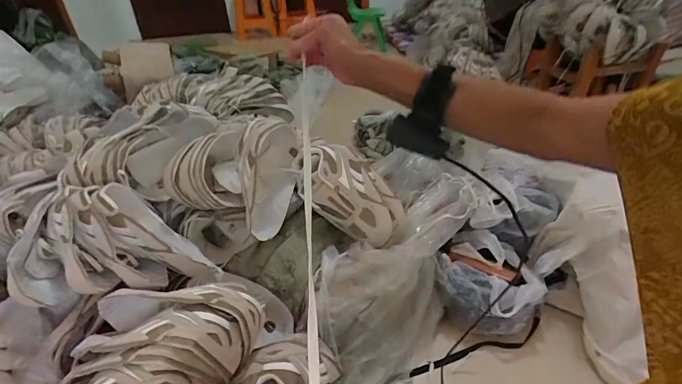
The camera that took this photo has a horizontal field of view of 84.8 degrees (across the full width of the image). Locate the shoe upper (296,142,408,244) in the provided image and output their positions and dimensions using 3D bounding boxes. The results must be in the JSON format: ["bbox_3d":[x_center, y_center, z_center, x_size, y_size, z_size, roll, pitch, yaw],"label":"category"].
[{"bbox_3d":[0.024,0.003,0.887,0.162,0.263,0.095,-53,10,-12],"label":"shoe upper"}]

